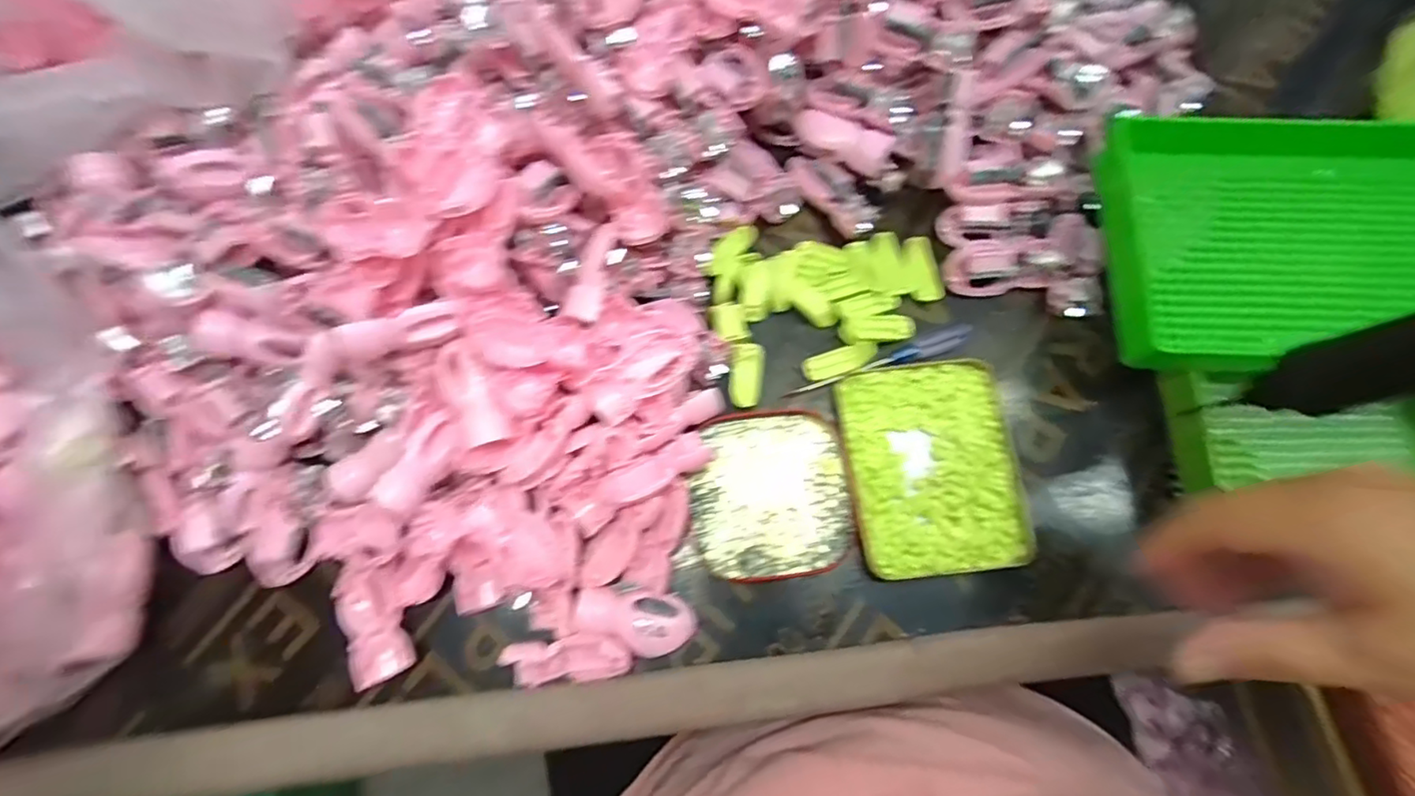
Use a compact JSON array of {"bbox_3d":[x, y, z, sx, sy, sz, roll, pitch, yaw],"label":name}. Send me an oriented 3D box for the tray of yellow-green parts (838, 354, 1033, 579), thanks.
[{"bbox_3d":[0.136,0.042,0.380,0.099,0.012,0.125,-8,75,-1],"label":"tray of yellow-green parts"}]

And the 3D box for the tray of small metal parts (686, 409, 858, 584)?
[{"bbox_3d":[0.039,0.059,0.385,0.096,0.013,0.100,-6,75,0],"label":"tray of small metal parts"}]

